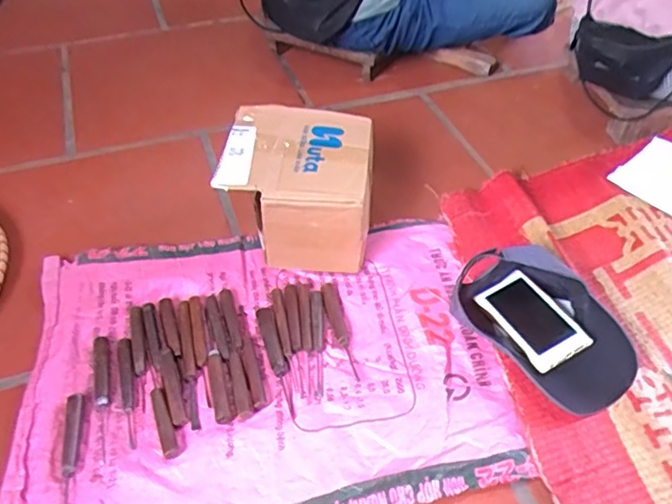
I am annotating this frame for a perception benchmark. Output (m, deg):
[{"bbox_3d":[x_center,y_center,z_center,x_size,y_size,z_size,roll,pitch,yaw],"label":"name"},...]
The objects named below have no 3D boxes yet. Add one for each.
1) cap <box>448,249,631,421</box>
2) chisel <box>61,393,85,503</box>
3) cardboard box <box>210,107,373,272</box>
[{"bbox_3d":[0.303,0.098,0.815,0.255,0.081,0.155,36,58,28],"label":"cap"},{"bbox_3d":[-0.334,0.262,0.707,0.020,0.012,0.180,-8,49,-6],"label":"chisel"},{"bbox_3d":[-0.056,-0.102,0.947,0.225,0.187,0.213,5,49,5],"label":"cardboard box"}]

